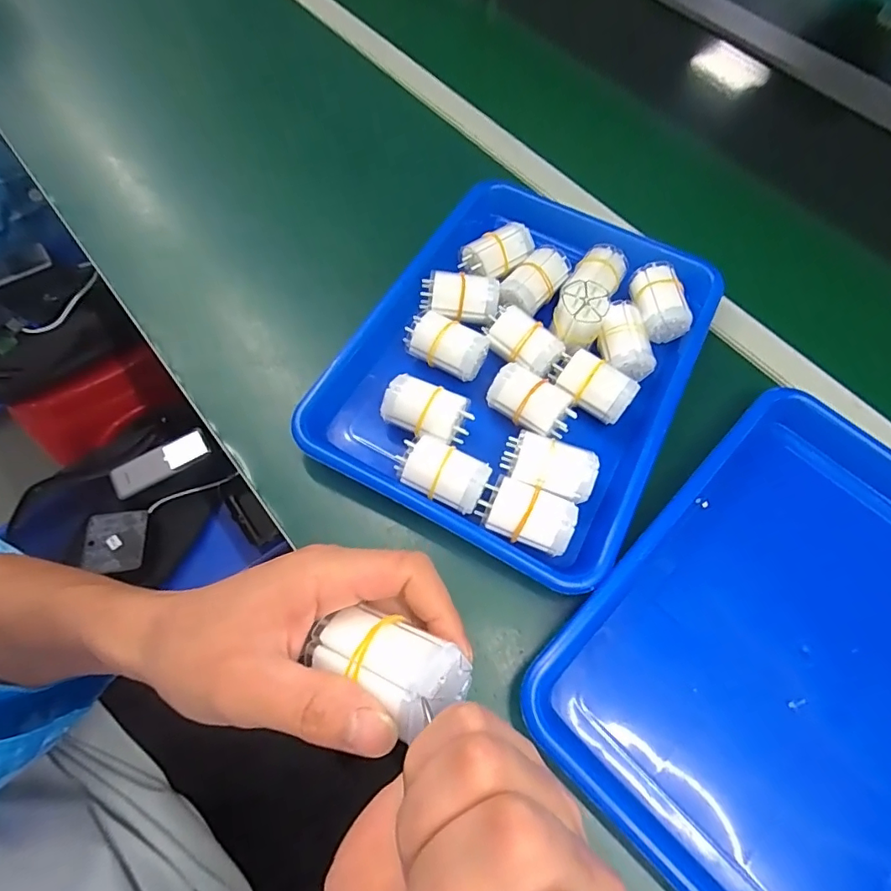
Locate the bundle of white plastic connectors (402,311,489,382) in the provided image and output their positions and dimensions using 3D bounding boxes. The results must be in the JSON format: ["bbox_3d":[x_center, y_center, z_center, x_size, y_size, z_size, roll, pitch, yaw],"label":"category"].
[{"bbox_3d":[-0.001,-0.081,0.408,0.066,0.032,0.041,32,66,12],"label":"bundle of white plastic connectors"}]

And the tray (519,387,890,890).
[{"bbox_3d":[0.239,0.135,0.332,0.333,0.038,0.251,-40,72,-20],"label":"tray"}]

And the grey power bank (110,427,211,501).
[{"bbox_3d":[-0.383,0.024,0.688,0.125,0.016,0.041,-31,69,-17],"label":"grey power bank"}]

